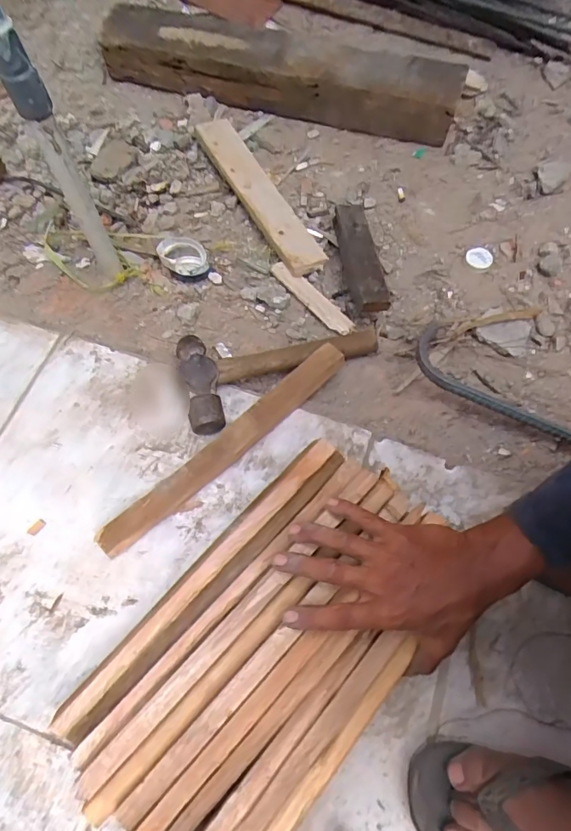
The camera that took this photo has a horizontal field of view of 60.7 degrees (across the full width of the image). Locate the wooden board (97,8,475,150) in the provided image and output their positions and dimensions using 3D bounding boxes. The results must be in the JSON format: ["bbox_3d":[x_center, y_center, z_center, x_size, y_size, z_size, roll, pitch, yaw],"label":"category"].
[{"bbox_3d":[-0.015,-0.589,0.832,0.610,0.090,0.117,15,67,5],"label":"wooden board"}]

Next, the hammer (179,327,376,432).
[{"bbox_3d":[-0.006,-0.067,0.595,0.259,0.045,0.115,-18,67,-22],"label":"hammer"}]

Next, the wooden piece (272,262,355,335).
[{"bbox_3d":[0.037,-0.165,0.679,0.026,0.010,0.151,-37,72,-16],"label":"wooden piece"}]

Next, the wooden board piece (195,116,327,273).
[{"bbox_3d":[-0.045,-0.344,0.747,0.061,0.029,0.336,-27,69,-12],"label":"wooden board piece"}]

